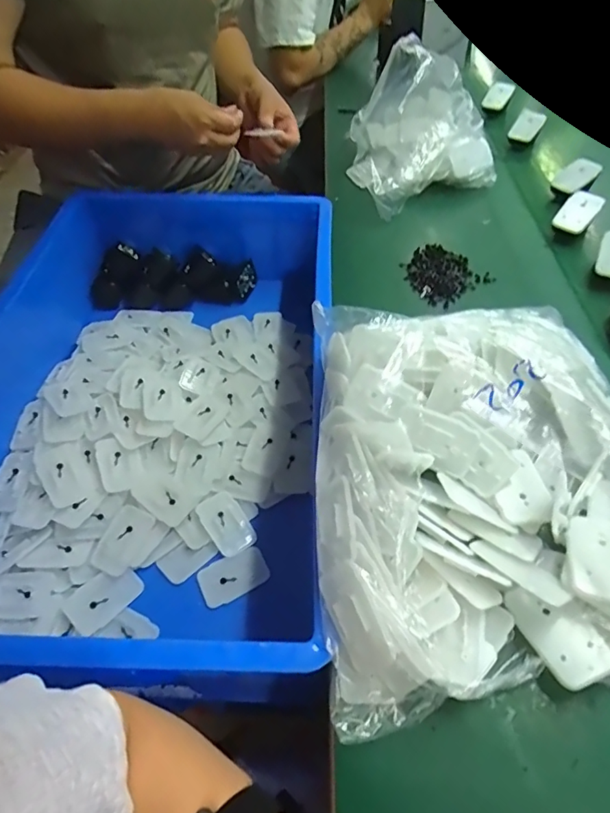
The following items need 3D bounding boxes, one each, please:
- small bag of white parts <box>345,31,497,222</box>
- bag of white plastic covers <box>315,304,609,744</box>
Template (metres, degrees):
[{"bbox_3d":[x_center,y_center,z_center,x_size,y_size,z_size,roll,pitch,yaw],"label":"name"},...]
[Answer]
[{"bbox_3d":[0.171,-0.409,0.699,0.195,0.157,0.208,-10,51,-7],"label":"small bag of white parts"},{"bbox_3d":[0.149,0.056,0.385,0.290,0.088,0.331,-5,51,-3],"label":"bag of white plastic covers"}]

